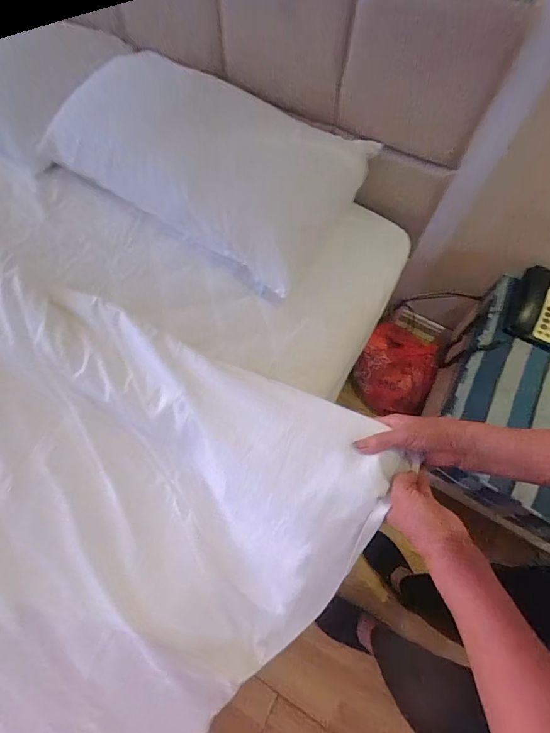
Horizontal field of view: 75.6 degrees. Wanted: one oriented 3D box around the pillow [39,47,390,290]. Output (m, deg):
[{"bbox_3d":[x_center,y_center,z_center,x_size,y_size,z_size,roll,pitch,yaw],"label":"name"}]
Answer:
[{"bbox_3d":[-0.127,-0.434,0.759,0.548,0.229,0.360,28,65,11],"label":"pillow"}]

